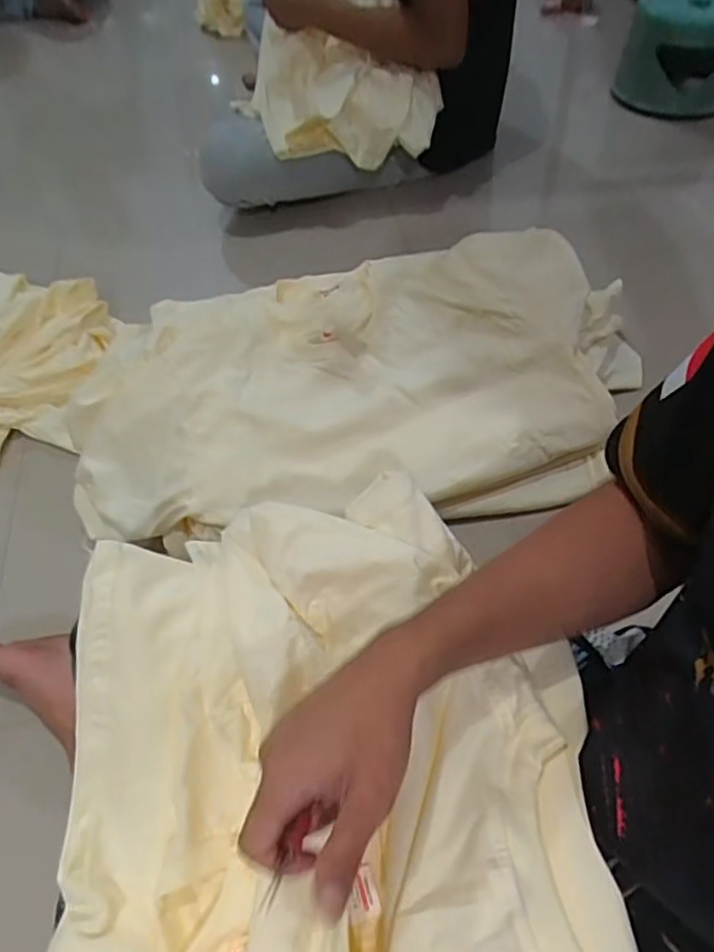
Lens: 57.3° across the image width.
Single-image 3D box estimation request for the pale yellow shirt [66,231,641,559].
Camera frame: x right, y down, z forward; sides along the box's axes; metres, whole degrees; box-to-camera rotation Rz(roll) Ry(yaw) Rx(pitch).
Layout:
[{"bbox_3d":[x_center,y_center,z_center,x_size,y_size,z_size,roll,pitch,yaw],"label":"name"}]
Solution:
[{"bbox_3d":[0.017,-0.125,0.807,0.724,0.169,0.350,-10,53,-4],"label":"pale yellow shirt"}]

